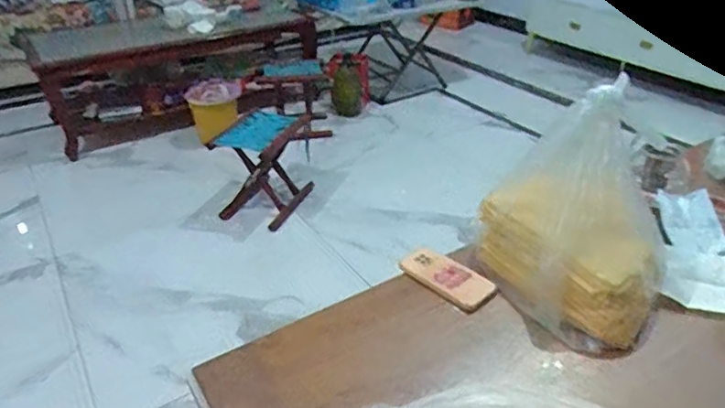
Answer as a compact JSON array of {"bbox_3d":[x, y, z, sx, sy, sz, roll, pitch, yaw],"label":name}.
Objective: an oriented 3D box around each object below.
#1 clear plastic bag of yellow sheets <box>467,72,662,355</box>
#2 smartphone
[{"bbox_3d":[0.356,0.009,0.885,0.261,0.294,0.303,-18,36,-22],"label":"clear plastic bag of yellow sheets"},{"bbox_3d":[0.143,0.127,0.957,0.082,0.015,0.162,-29,42,-36],"label":"smartphone"}]

